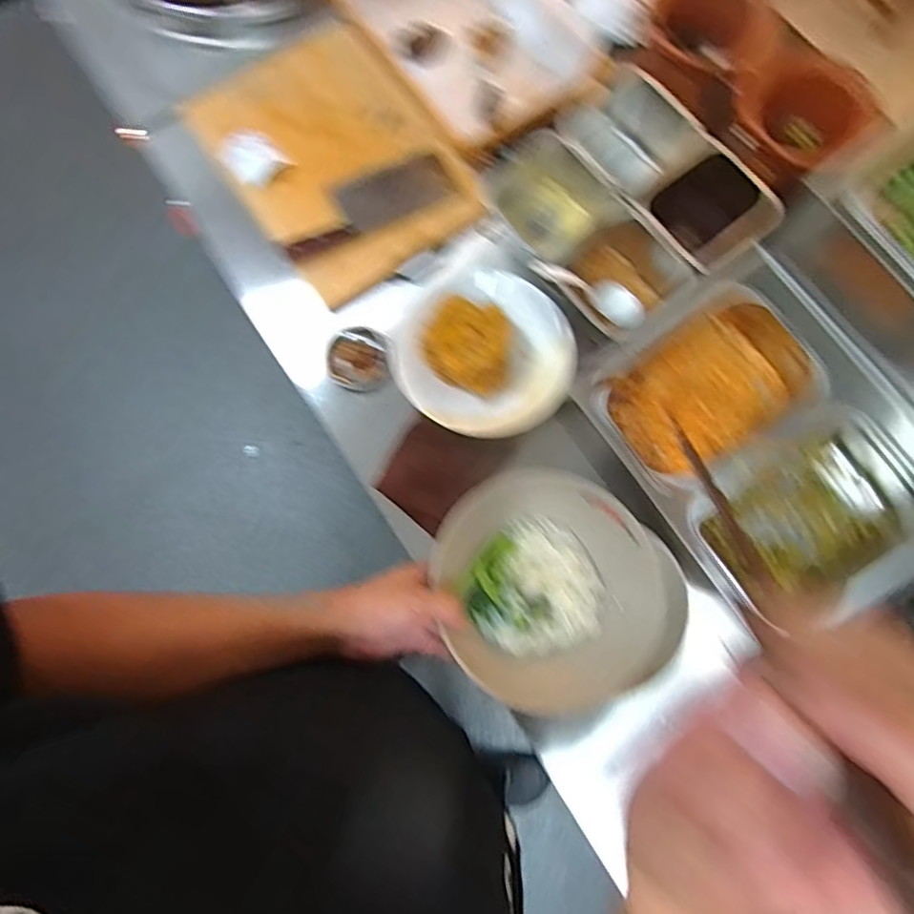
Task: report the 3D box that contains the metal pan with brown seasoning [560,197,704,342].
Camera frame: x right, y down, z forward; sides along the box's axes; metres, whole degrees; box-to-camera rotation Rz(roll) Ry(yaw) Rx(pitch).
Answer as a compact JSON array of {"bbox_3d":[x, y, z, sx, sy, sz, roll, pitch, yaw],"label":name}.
[{"bbox_3d":[0.214,-0.232,0.751,0.152,0.091,0.145,-40,80,-9],"label":"metal pan with brown seasoning"}]

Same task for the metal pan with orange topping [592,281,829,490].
[{"bbox_3d":[0.305,-0.083,0.697,0.252,0.085,0.176,-38,79,-9],"label":"metal pan with orange topping"}]

